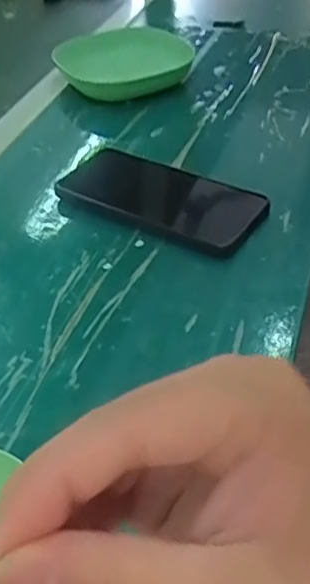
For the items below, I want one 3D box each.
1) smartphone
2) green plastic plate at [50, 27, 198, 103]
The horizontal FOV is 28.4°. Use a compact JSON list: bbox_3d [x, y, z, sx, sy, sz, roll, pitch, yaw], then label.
[{"bbox_3d":[-0.001,-0.078,0.497,0.169,0.015,0.079,20,48,26],"label":"smartphone"},{"bbox_3d":[-0.029,-0.258,0.688,0.141,0.040,0.131,-4,41,4],"label":"green plastic plate"}]

